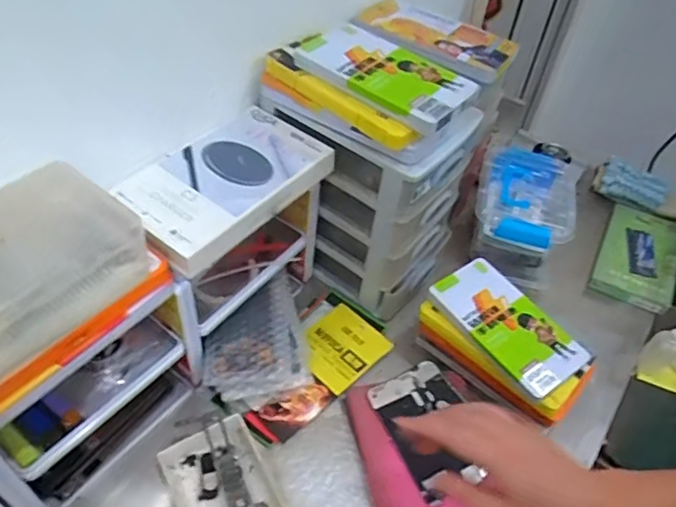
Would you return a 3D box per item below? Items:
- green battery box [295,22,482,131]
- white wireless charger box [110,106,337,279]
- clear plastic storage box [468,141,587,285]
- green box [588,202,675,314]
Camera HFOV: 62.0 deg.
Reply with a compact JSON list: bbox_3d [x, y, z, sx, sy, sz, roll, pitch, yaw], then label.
[{"bbox_3d":[0.050,-0.193,0.585,0.185,0.016,0.102,32,52,22],"label":"green battery box"},{"bbox_3d":[-0.115,-0.074,0.577,0.124,0.029,0.210,31,52,21],"label":"white wireless charger box"},{"bbox_3d":[0.260,-0.055,0.814,0.129,0.102,0.170,16,48,9],"label":"clear plastic storage box"},{"bbox_3d":[0.457,-0.004,0.852,0.109,0.029,0.203,24,50,16],"label":"green box"}]

